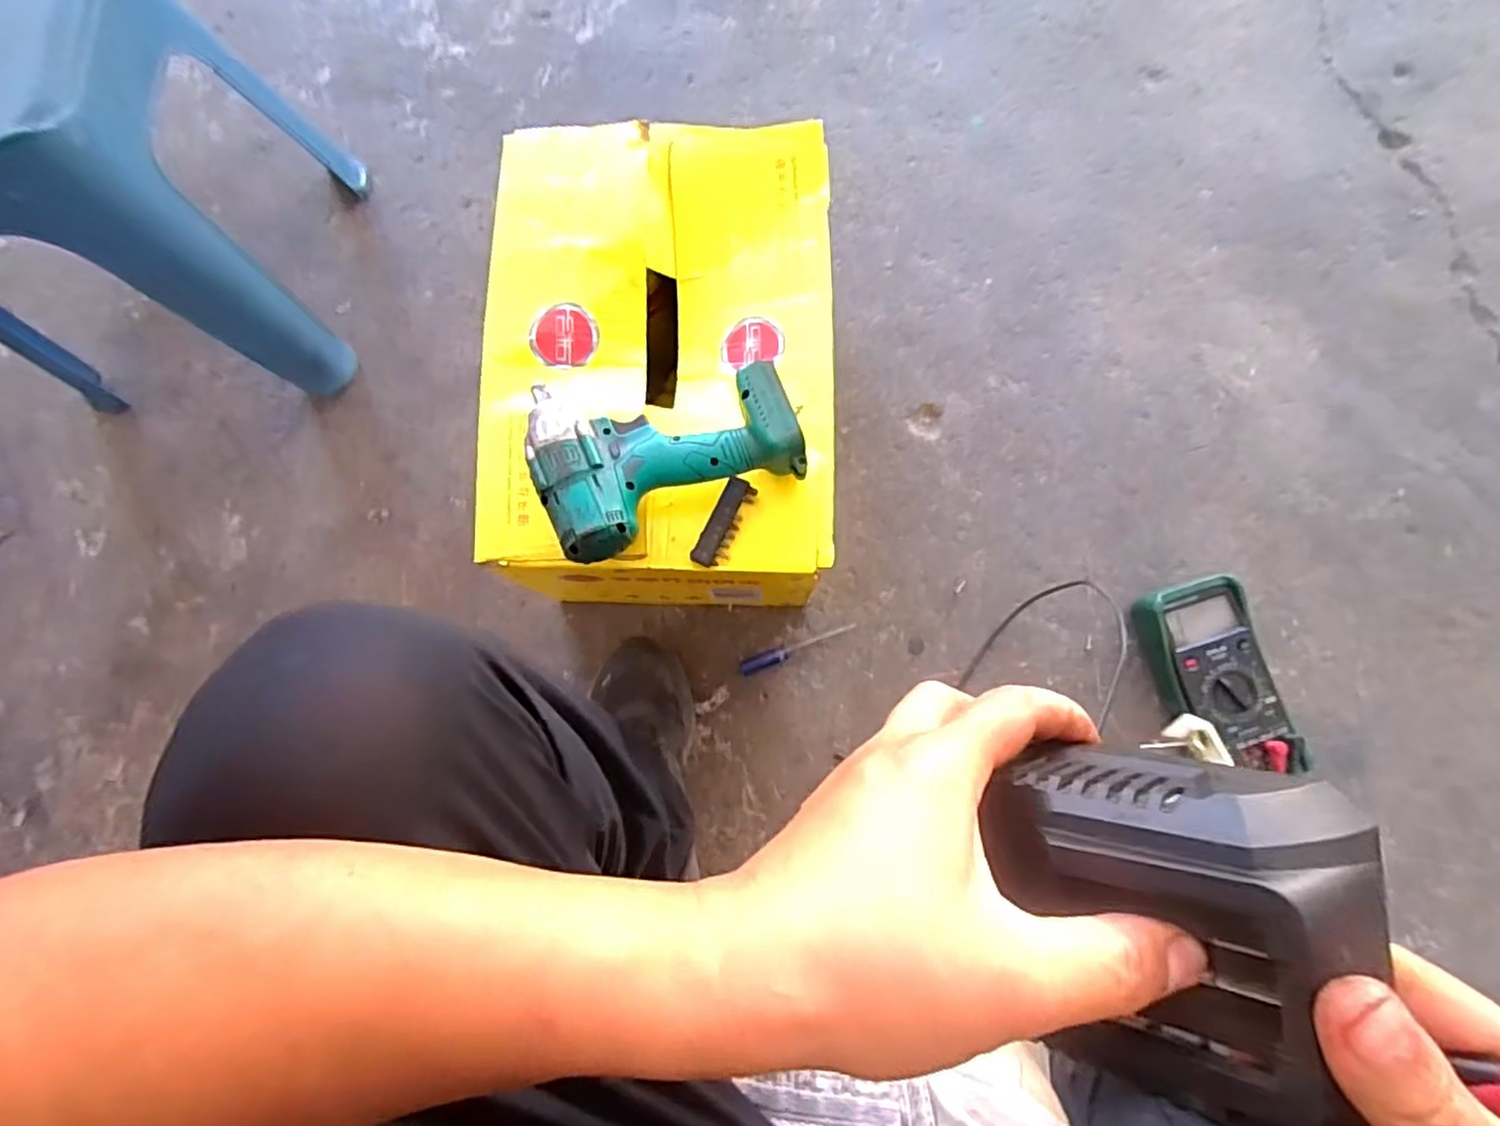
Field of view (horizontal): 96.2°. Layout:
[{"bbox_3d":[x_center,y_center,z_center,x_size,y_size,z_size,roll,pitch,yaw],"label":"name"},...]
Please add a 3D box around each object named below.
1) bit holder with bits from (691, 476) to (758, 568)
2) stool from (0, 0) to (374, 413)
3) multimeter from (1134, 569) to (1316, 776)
[{"bbox_3d":[-0.020,-0.031,0.526,0.024,0.014,0.073,25,81,7],"label":"bit holder with bits"},{"bbox_3d":[-0.636,-0.358,0.662,0.328,0.325,0.286,-3,79,1],"label":"stool"},{"bbox_3d":[0.465,0.117,0.677,0.096,0.059,0.192,-17,79,-2],"label":"multimeter"}]

